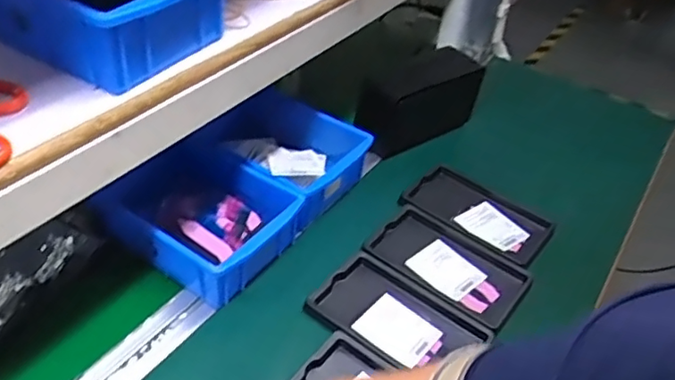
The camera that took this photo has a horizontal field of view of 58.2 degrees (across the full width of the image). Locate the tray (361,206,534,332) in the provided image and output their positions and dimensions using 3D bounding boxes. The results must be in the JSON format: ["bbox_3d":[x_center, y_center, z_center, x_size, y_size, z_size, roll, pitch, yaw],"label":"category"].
[{"bbox_3d":[0.120,0.077,0.648,0.160,0.014,0.099,27,45,24],"label":"tray"}]

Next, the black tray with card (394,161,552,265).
[{"bbox_3d":[0.168,0.023,0.718,0.164,0.017,0.097,29,45,25],"label":"black tray with card"}]

